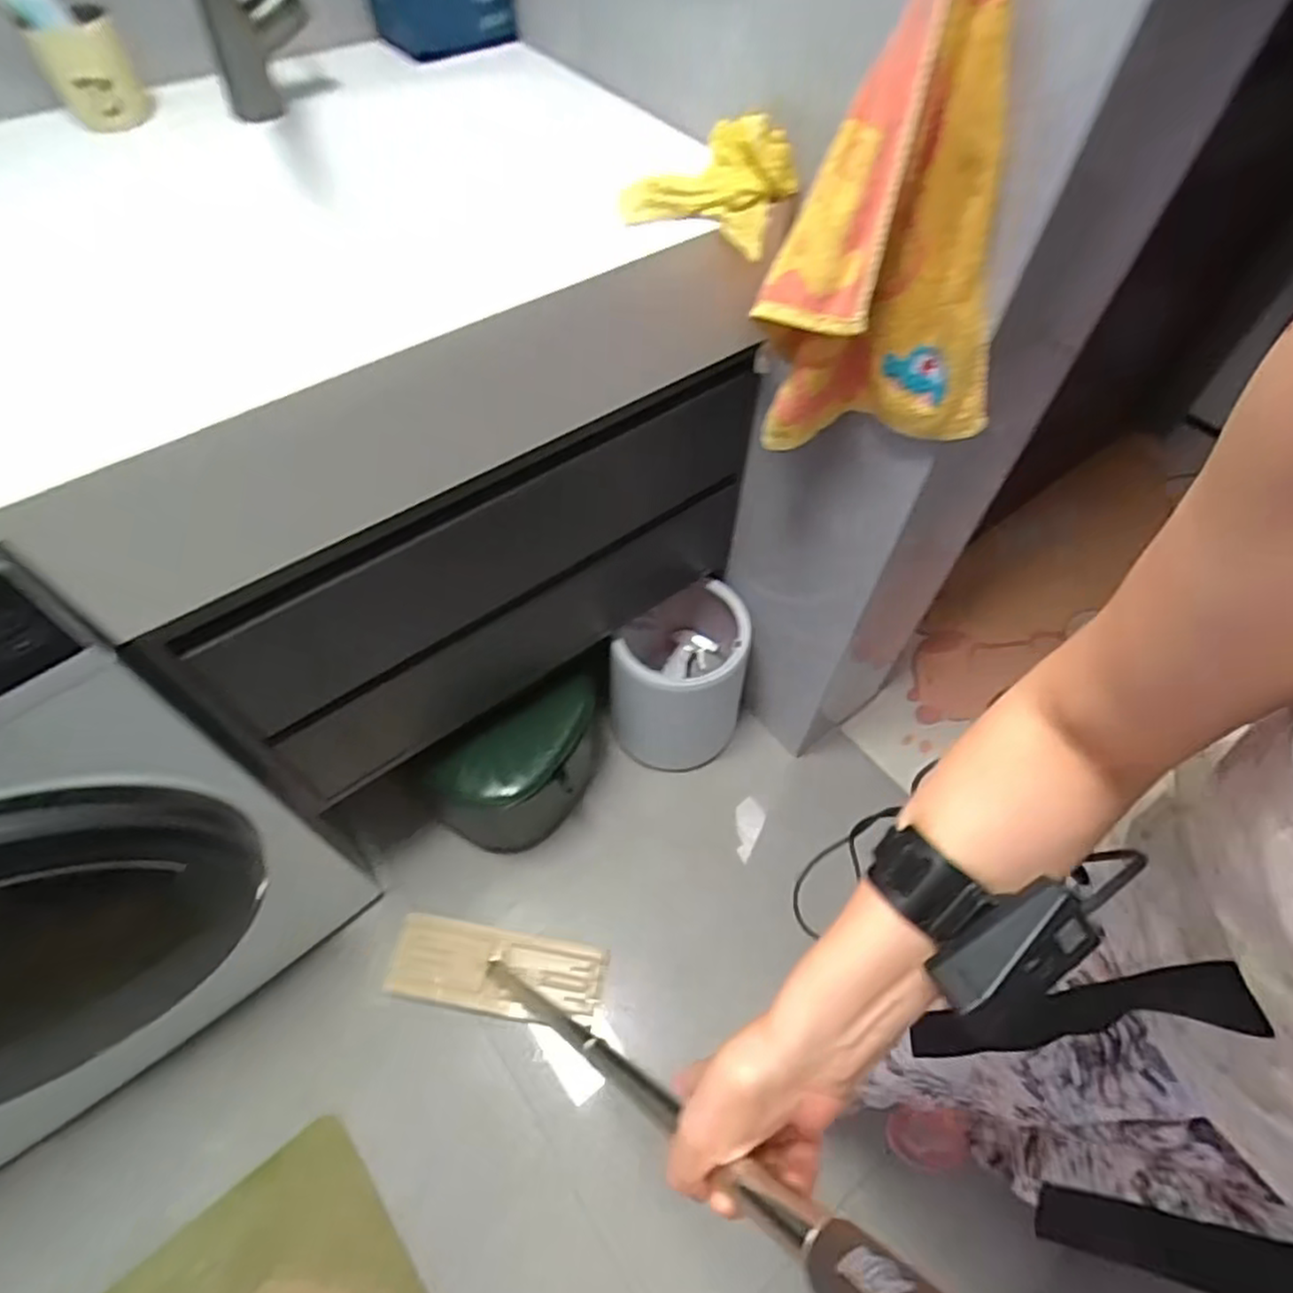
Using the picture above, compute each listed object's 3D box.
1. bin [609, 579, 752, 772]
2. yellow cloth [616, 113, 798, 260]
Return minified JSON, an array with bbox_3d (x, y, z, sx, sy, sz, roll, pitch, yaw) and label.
[{"bbox_3d":[0.062,0.051,1.233,0.225,0.281,0.248,15,57,8],"label":"bin"},{"bbox_3d":[0.059,-0.440,0.660,0.148,0.071,0.118,20,58,10],"label":"yellow cloth"}]

